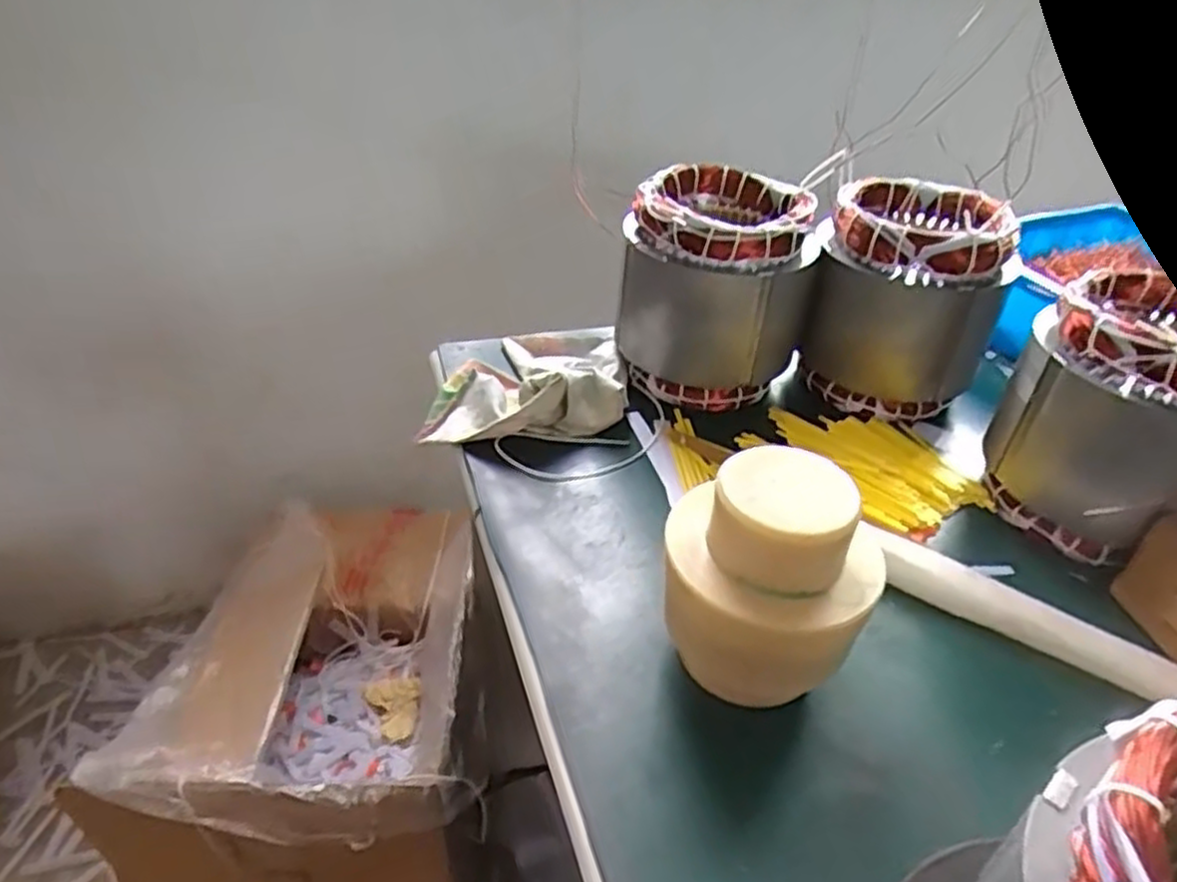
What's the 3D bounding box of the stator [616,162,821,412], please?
[{"bbox_3d":[0.111,-0.132,0.671,0.148,0.160,0.148,12,37,11],"label":"stator"}]

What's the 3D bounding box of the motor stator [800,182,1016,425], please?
[{"bbox_3d":[0.268,-0.124,0.668,0.141,0.154,0.141,17,38,17],"label":"motor stator"}]

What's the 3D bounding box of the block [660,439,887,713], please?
[{"bbox_3d":[0.094,0.081,0.415,0.109,0.129,0.088,10,37,9],"label":"block"}]

